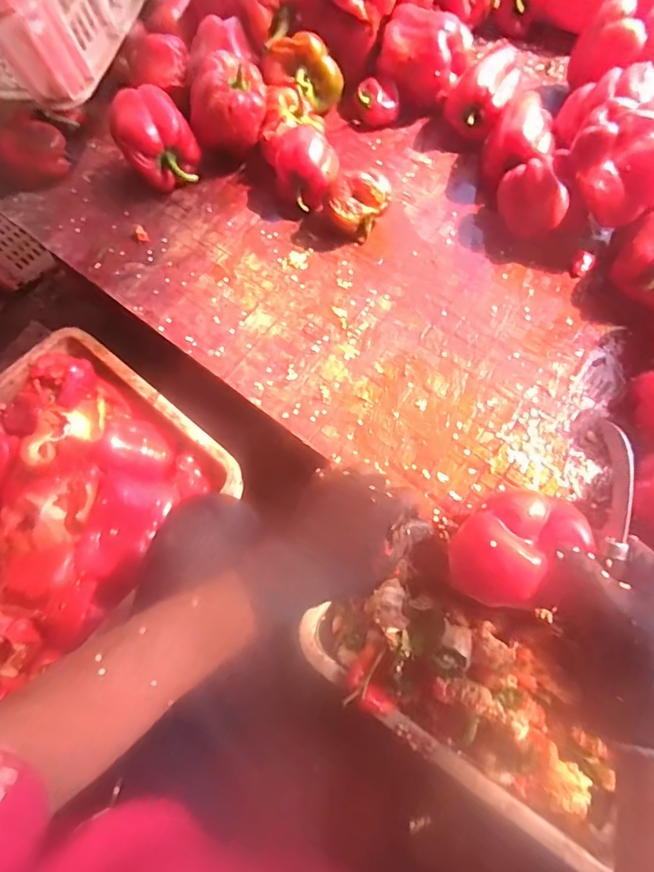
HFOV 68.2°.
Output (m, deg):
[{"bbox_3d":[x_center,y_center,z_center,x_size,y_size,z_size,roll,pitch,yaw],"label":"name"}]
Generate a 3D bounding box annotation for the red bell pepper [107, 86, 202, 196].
[{"bbox_3d":[-0.211,-0.362,0.602,0.088,0.100,0.080,-1,67,2],"label":"red bell pepper"}]

